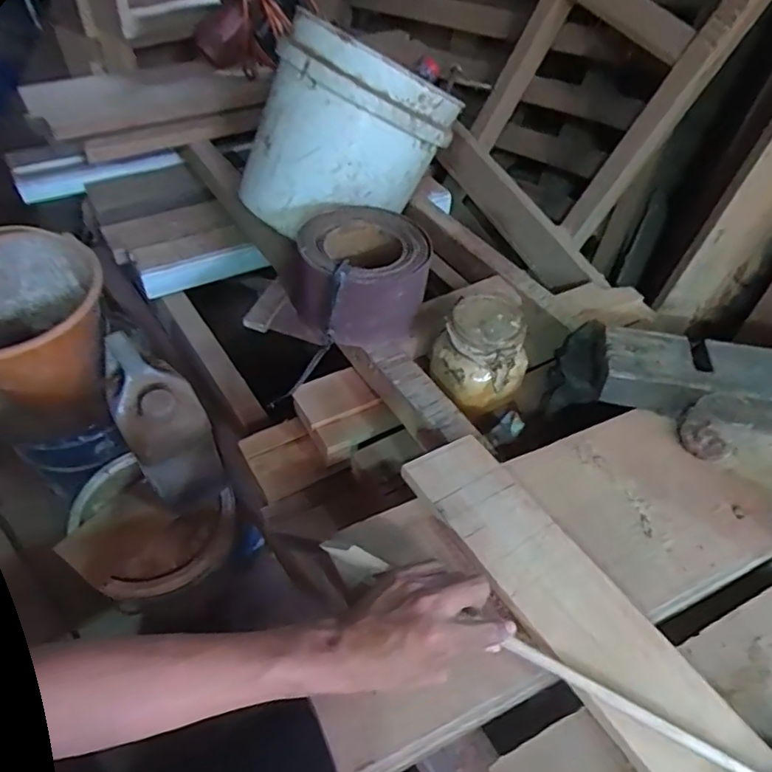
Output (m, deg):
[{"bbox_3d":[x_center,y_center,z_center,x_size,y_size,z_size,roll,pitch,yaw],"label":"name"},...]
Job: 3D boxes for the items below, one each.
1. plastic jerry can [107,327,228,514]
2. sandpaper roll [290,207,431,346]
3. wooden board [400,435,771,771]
[{"bbox_3d":[-0.347,0.060,0.906,0.119,0.214,0.158,-19,50,-21],"label":"plastic jerry can"},{"bbox_3d":[-0.039,-0.151,0.789,0.174,0.109,0.169,2,46,-2],"label":"sandpaper roll"},{"bbox_3d":[0.230,0.269,0.401,0.086,0.022,0.647,-24,52,-24],"label":"wooden board"}]

